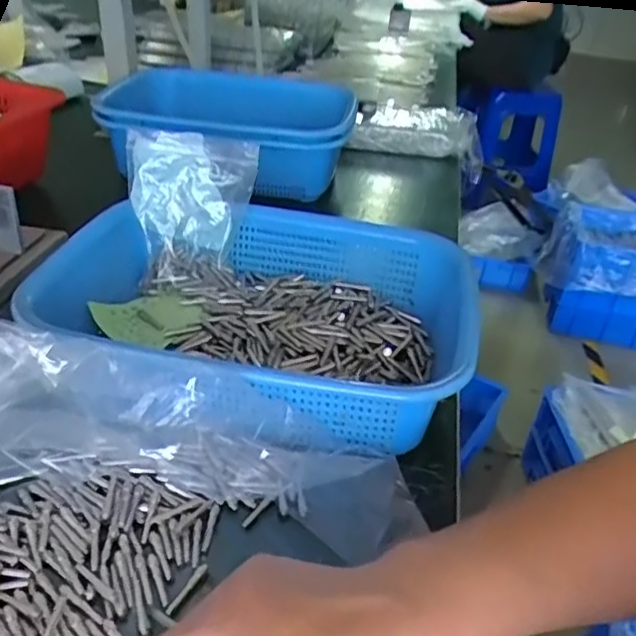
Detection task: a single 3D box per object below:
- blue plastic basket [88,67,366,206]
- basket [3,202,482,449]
[{"bbox_3d":[-0.101,-0.232,0.758,0.269,0.077,0.189,11,36,6],"label":"blue plastic basket"},{"bbox_3d":[-0.041,-0.007,0.450,0.297,0.074,0.195,11,34,7],"label":"basket"}]

